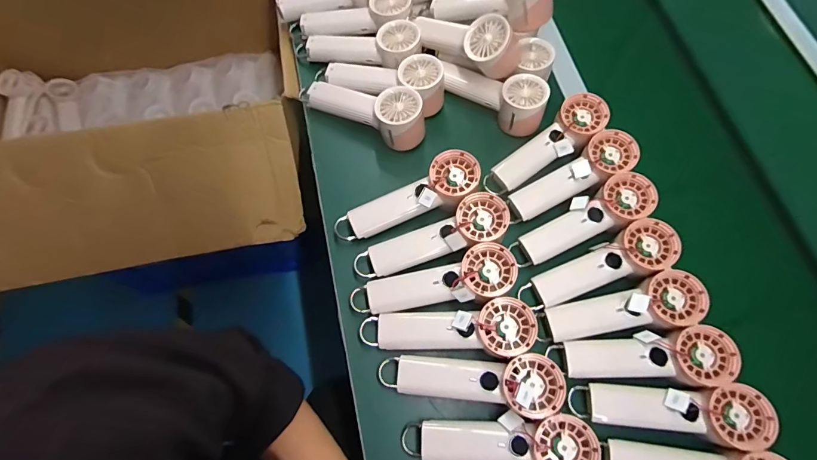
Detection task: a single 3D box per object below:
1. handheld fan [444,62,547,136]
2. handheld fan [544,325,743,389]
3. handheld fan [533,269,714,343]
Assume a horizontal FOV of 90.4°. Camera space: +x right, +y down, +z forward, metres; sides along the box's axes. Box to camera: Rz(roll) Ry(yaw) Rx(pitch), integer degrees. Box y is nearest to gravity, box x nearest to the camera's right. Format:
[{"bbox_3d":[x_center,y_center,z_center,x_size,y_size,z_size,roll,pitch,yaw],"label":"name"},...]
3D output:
[{"bbox_3d":[0.118,-0.196,0.579,0.158,0.057,0.057,26,70,7],"label":"handheld fan"},{"bbox_3d":[0.261,0.142,0.454,0.183,0.045,0.062,1,69,-2],"label":"handheld fan"},{"bbox_3d":[0.249,0.094,0.472,0.178,0.035,0.058,-14,69,6],"label":"handheld fan"}]

